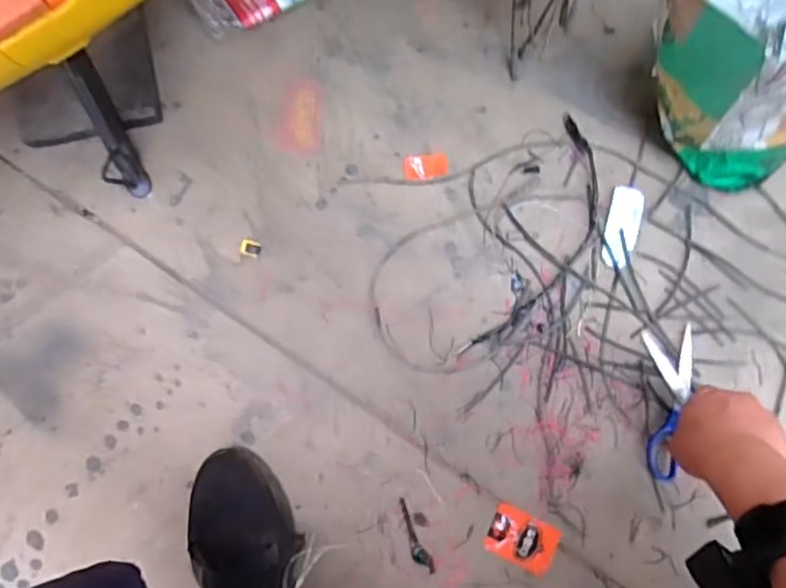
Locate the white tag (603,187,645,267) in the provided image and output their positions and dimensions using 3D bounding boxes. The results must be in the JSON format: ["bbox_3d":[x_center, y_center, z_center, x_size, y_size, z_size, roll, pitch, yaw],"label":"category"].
[{"bbox_3d":[0.260,-0.076,0.682,0.037,0.005,0.094,14,82,3],"label":"white tag"}]

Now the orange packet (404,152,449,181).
[{"bbox_3d":[0.039,-0.148,0.703,0.050,0.009,0.030,-7,82,0],"label":"orange packet"}]

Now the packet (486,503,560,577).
[{"bbox_3d":[0.135,0.258,0.635,0.068,0.004,0.050,25,83,4],"label":"packet"}]

